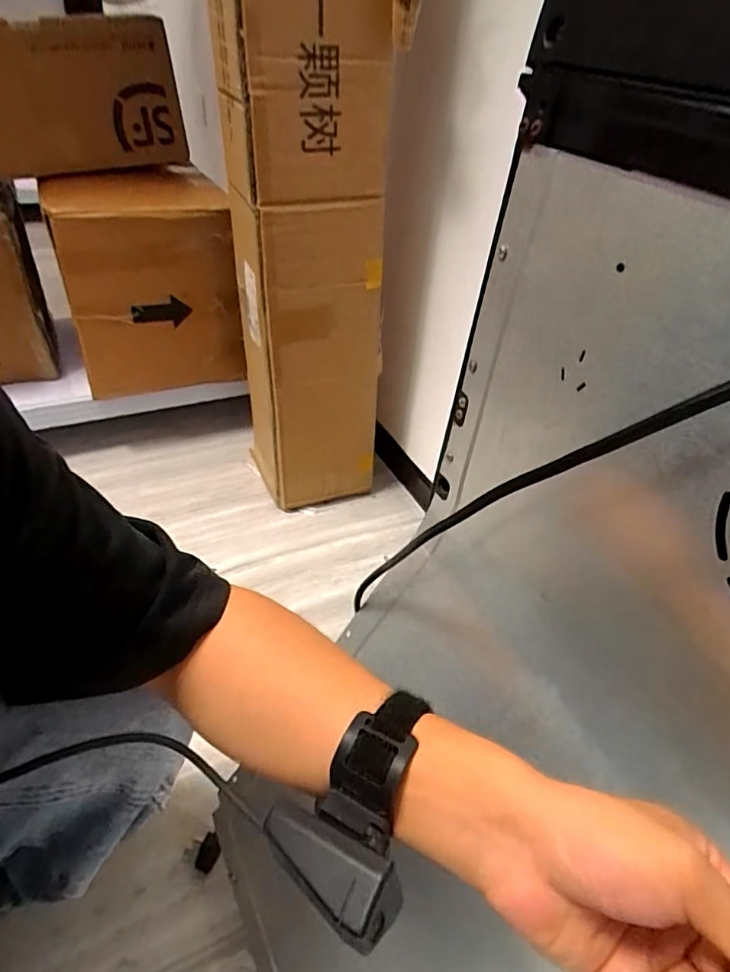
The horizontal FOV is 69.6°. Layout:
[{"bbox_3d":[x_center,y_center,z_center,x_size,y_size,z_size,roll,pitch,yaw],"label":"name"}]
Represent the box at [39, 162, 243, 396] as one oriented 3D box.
[{"bbox_3d":[-0.398,-0.372,1.004,0.291,0.362,0.165,-7,42,-18],"label":"box"}]

